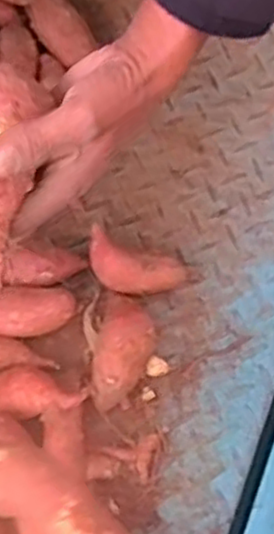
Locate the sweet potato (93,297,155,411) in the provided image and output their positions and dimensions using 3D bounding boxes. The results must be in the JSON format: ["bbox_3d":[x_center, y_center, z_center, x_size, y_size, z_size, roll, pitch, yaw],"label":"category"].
[{"bbox_3d":[-0.013,0.077,0.663,0.049,0.050,0.099,12,72,2],"label":"sweet potato"}]

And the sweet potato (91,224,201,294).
[{"bbox_3d":[0.002,0.002,0.690,0.102,0.053,0.055,24,72,6],"label":"sweet potato"}]

